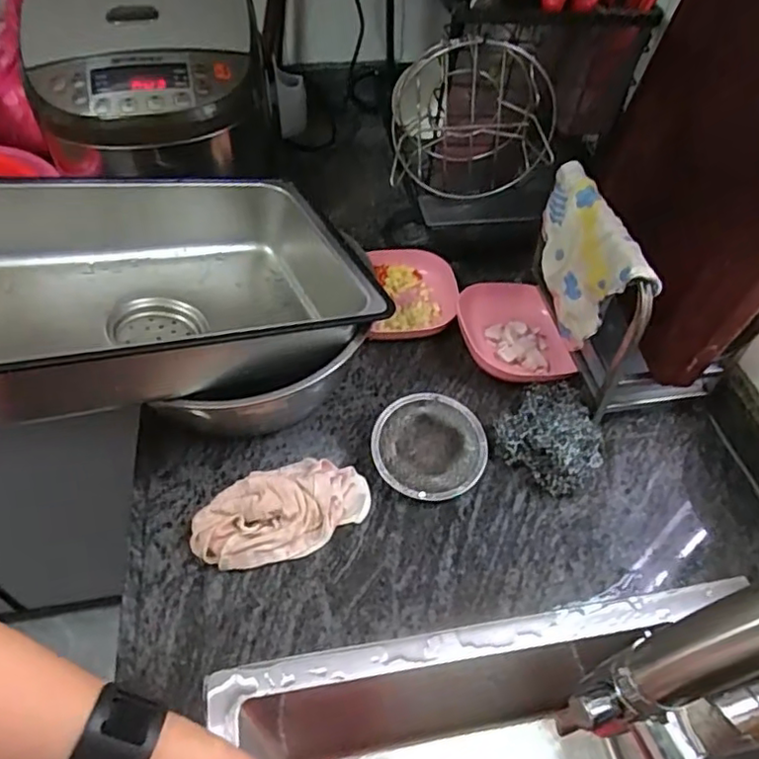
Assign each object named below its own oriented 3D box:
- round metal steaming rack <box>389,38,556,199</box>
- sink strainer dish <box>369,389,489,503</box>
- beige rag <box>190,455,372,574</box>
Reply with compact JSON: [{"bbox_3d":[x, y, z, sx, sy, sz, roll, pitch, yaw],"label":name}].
[{"bbox_3d":[0.091,-0.260,0.606,0.156,0.148,0.065,7,50,4],"label":"round metal steaming rack"},{"bbox_3d":[0.047,0.066,0.588,0.106,0.033,0.103,1,49,-1],"label":"sink strainer dish"},{"bbox_3d":[-0.086,0.115,0.539,0.152,0.037,0.081,-28,55,-23],"label":"beige rag"}]

